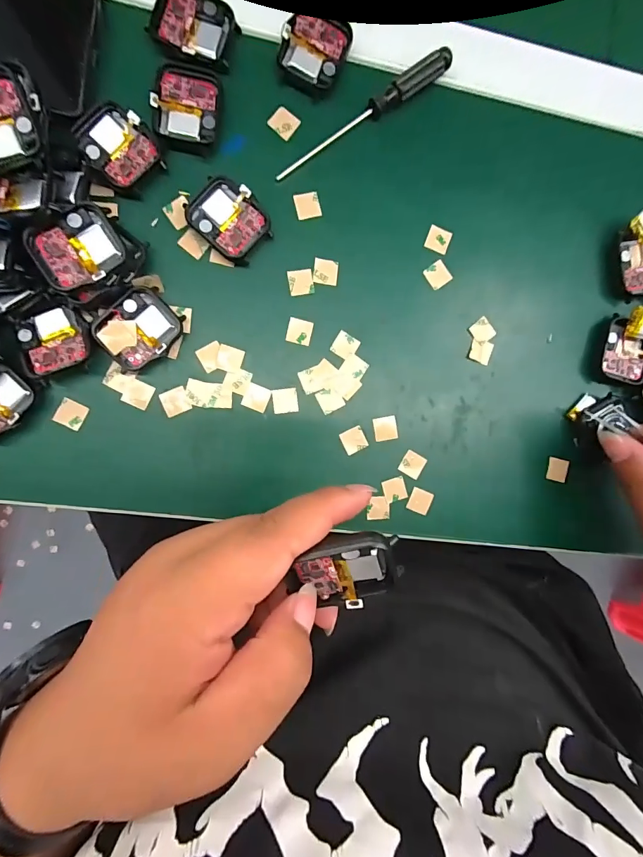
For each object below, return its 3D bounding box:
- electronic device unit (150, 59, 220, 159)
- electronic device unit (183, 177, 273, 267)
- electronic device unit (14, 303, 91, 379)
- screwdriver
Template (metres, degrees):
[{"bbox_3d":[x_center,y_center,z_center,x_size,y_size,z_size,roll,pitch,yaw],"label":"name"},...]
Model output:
[{"bbox_3d":[-0.078,-0.187,0.232,0.035,0.006,0.047,8,92,-9],"label":"electronic device unit"},{"bbox_3d":[-0.056,-0.125,0.240,0.046,0.010,0.037,43,86,-9],"label":"electronic device unit"},{"bbox_3d":[-0.151,-0.050,0.225,0.036,0.009,0.038,-20,96,-8],"label":"electronic device unit"},{"bbox_3d":[0.026,-0.195,0.248,0.131,0.012,0.012,-36,98,-6],"label":"screwdriver"}]

